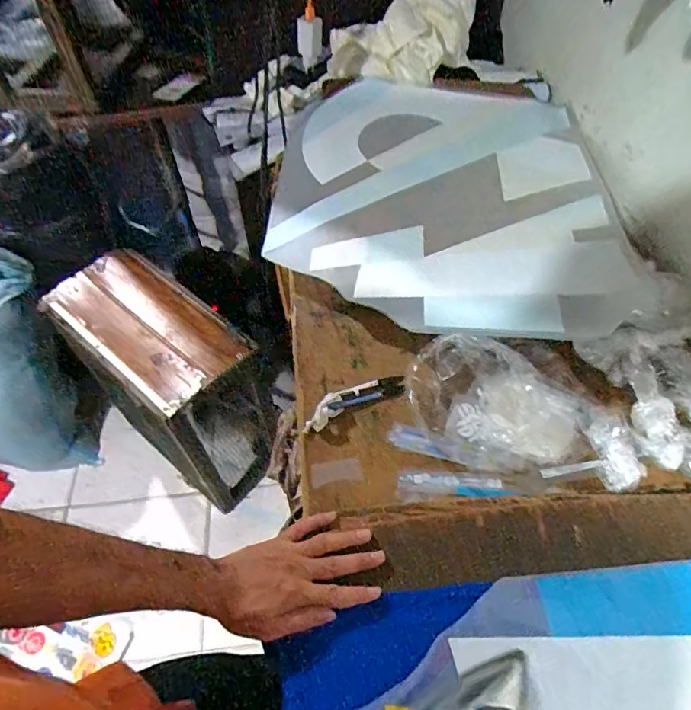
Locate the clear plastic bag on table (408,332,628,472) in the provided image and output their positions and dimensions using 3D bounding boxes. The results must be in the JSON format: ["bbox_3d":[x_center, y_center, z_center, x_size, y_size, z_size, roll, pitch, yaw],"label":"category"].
[{"bbox_3d":[0.221,0.060,0.639,0.277,0.076,0.181,24,58,16],"label":"clear plastic bag on table"}]

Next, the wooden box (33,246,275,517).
[{"bbox_3d":[-0.437,0.077,1.230,0.496,0.481,0.254,34,60,22],"label":"wooden box"}]

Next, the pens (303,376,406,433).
[{"bbox_3d":[0.010,0.061,0.665,0.150,0.021,0.039,-22,56,-16],"label":"pens"}]

